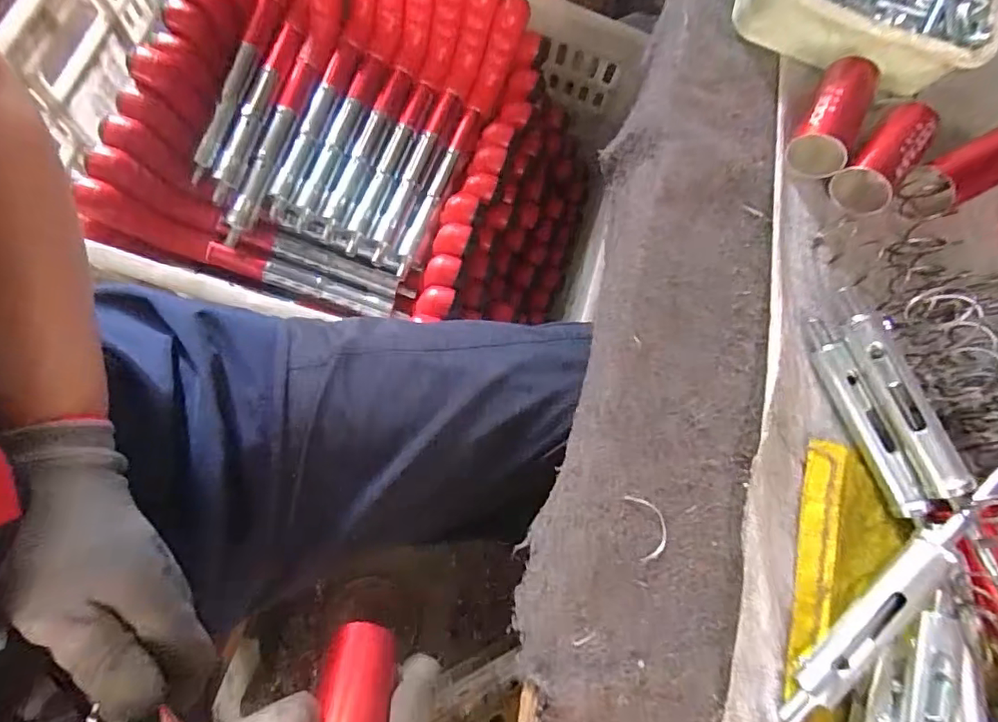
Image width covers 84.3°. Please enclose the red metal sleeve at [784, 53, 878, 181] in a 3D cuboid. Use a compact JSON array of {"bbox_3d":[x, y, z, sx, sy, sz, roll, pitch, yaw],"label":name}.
[{"bbox_3d":[0.184,-0.134,0.301,0.030,0.024,0.068,32,74,0],"label":"red metal sleeve"}]

